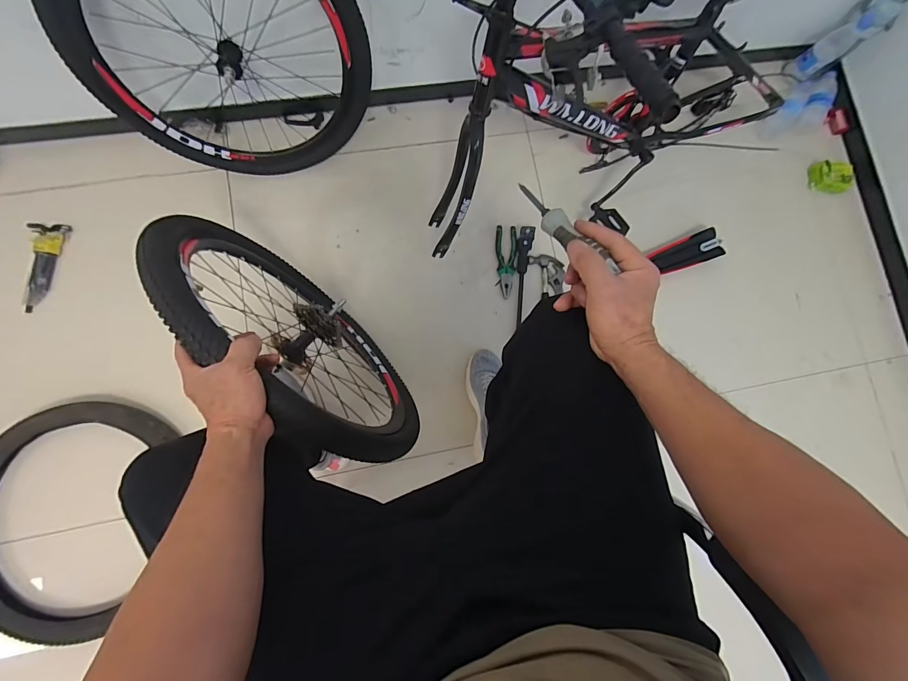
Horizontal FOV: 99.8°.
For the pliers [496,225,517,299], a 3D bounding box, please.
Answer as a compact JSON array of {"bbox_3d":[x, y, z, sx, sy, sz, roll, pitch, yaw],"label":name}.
[{"bbox_3d":[0.133,-0.202,0.974,0.051,0.015,0.182,2,82,-5],"label":"pliers"}]

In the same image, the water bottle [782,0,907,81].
[{"bbox_3d":[0.977,-0.765,0.963,0.064,0.228,0.085,-24,85,-35],"label":"water bottle"}]

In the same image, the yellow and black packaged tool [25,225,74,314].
[{"bbox_3d":[-0.948,-0.170,0.880,0.067,0.027,0.204,4,82,-5],"label":"yellow and black packaged tool"}]

